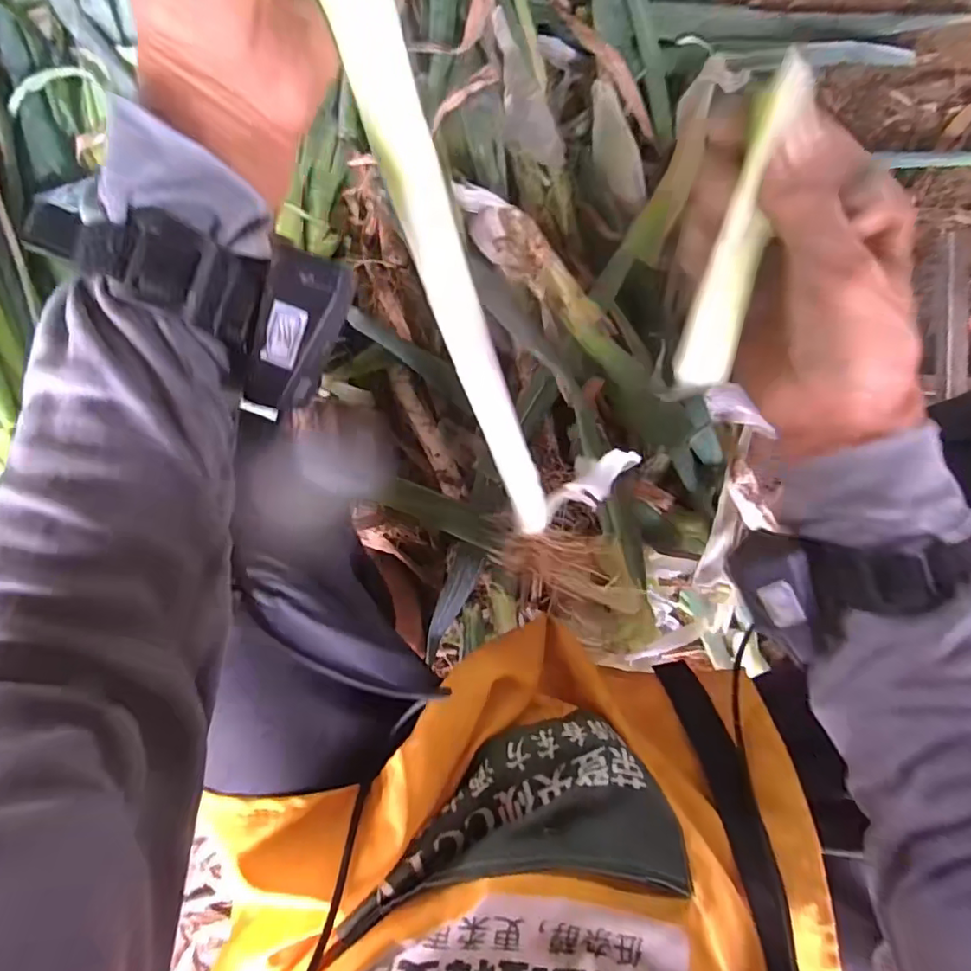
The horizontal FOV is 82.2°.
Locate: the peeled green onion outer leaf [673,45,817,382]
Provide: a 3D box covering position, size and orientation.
[{"bbox_3d":[0.104,-0.097,0.228,0.030,0.123,0.016,-4,45,-3],"label":"peeled green onion outer leaf"}]

